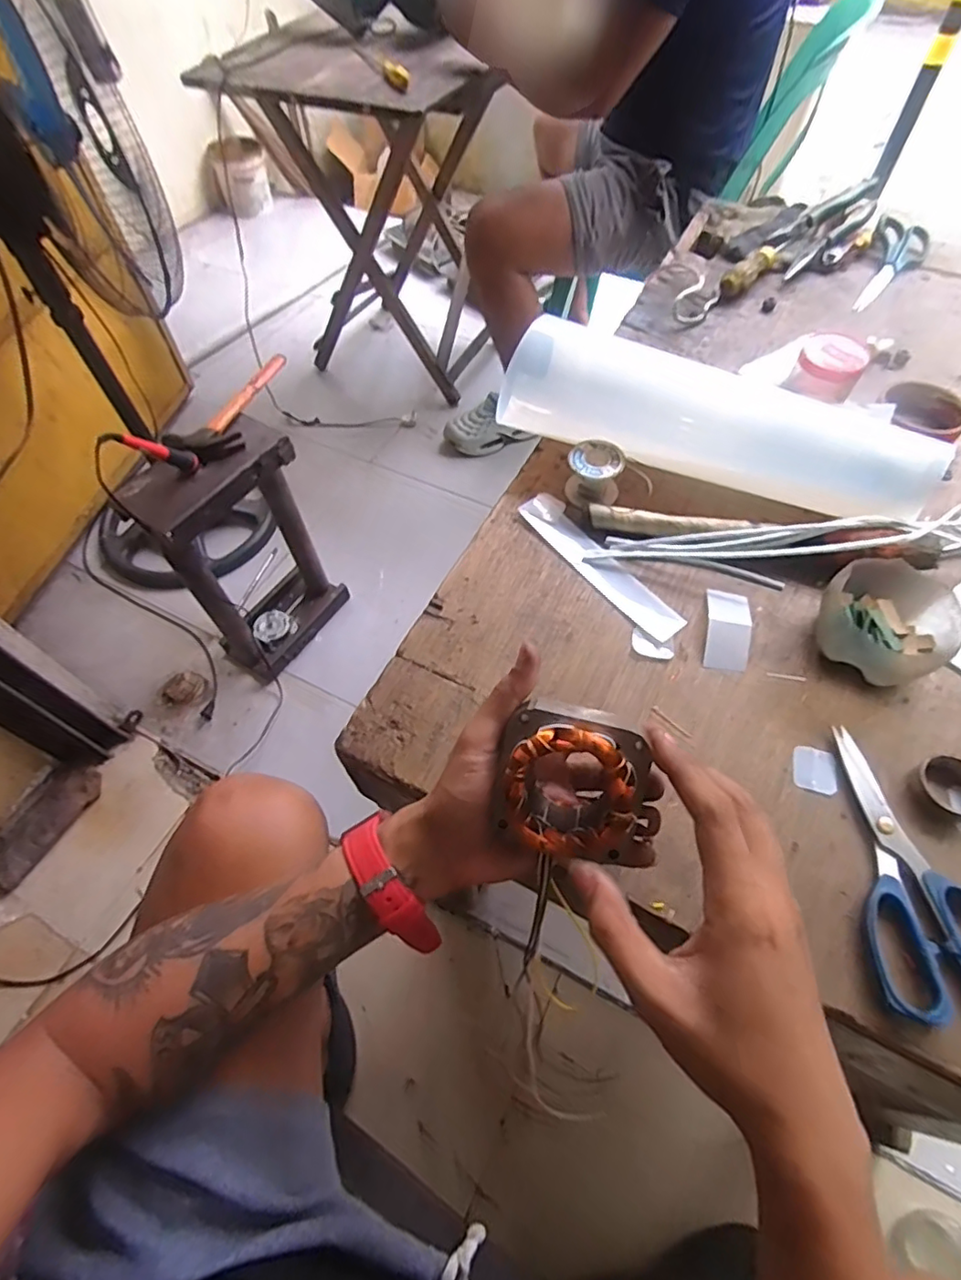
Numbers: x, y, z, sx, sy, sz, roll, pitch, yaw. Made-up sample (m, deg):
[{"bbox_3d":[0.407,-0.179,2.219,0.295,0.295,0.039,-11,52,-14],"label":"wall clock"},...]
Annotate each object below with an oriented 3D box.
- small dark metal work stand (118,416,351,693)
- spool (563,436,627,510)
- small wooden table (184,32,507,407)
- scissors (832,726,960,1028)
[{"bbox_3d":[-0.416,-0.144,1.070,0.135,0.459,0.250,28,63,17],"label":"small dark metal work stand"},{"bbox_3d":[0.106,-0.153,0.544,0.051,0.045,0.045,5,59,5],"label":"spool"},{"bbox_3d":[-0.249,-1.010,1.417,0.594,0.711,0.574,5,59,5],"label":"small wooden table"},{"bbox_3d":[0.274,0.139,0.374,0.082,0.015,0.176,-1,59,1],"label":"scissors"}]

